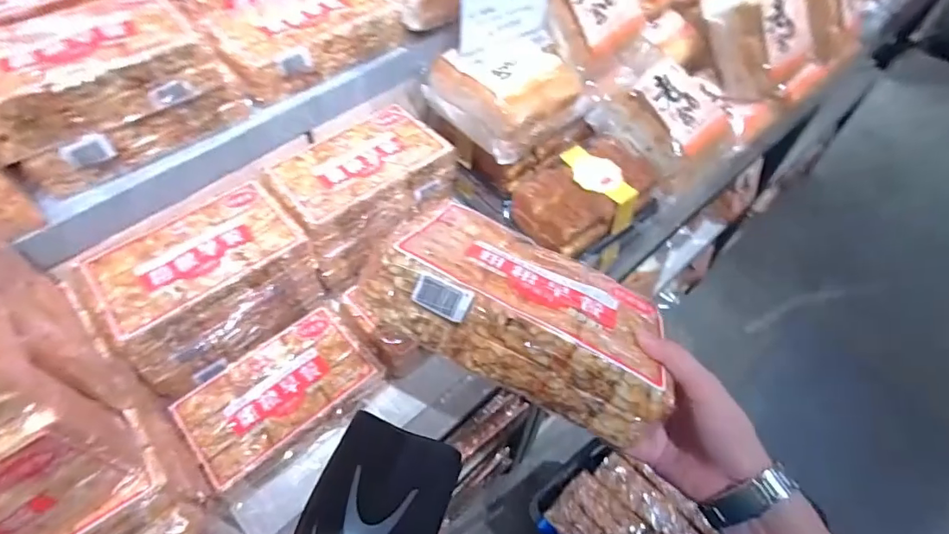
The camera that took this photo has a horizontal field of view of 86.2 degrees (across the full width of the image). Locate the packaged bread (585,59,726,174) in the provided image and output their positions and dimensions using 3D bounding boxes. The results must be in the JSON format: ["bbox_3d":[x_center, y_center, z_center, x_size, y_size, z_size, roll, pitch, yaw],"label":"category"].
[{"bbox_3d":[0.279,-0.243,0.774,0.181,0.091,0.131,39,62,23],"label":"packaged bread"}]

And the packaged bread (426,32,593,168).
[{"bbox_3d":[0.050,-0.260,0.735,0.166,0.085,0.166,-34,62,-23],"label":"packaged bread"}]

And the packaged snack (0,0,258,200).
[{"bbox_3d":[-0.424,-0.211,0.583,0.241,0.121,0.163,-37,64,-24],"label":"packaged snack"}]

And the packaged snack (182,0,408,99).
[{"bbox_3d":[-0.239,-0.338,0.700,0.242,0.067,0.161,-34,62,-23],"label":"packaged snack"}]

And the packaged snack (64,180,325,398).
[{"bbox_3d":[-0.339,0.023,0.653,0.233,0.132,0.145,-38,64,-25],"label":"packaged snack"}]

